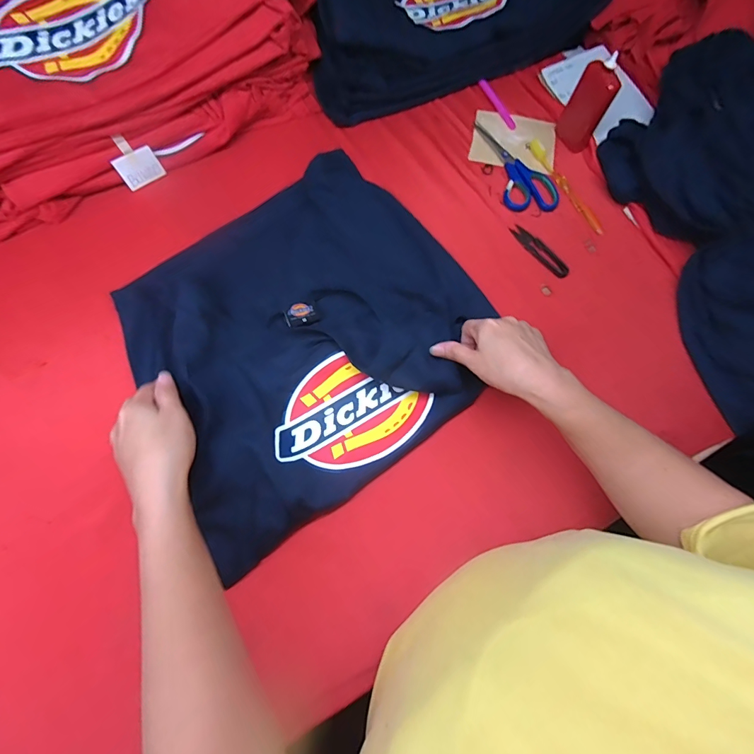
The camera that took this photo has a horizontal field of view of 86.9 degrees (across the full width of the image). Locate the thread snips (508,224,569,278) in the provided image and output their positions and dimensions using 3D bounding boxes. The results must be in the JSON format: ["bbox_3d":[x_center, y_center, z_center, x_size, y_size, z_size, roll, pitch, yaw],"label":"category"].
[{"bbox_3d":[0.225,-0.174,0.548,0.025,0.004,0.098,-36,75,-13],"label":"thread snips"}]

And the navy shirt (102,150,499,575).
[{"bbox_3d":[-0.075,-0.068,0.467,0.396,0.061,0.371,-33,74,-12],"label":"navy shirt"}]

